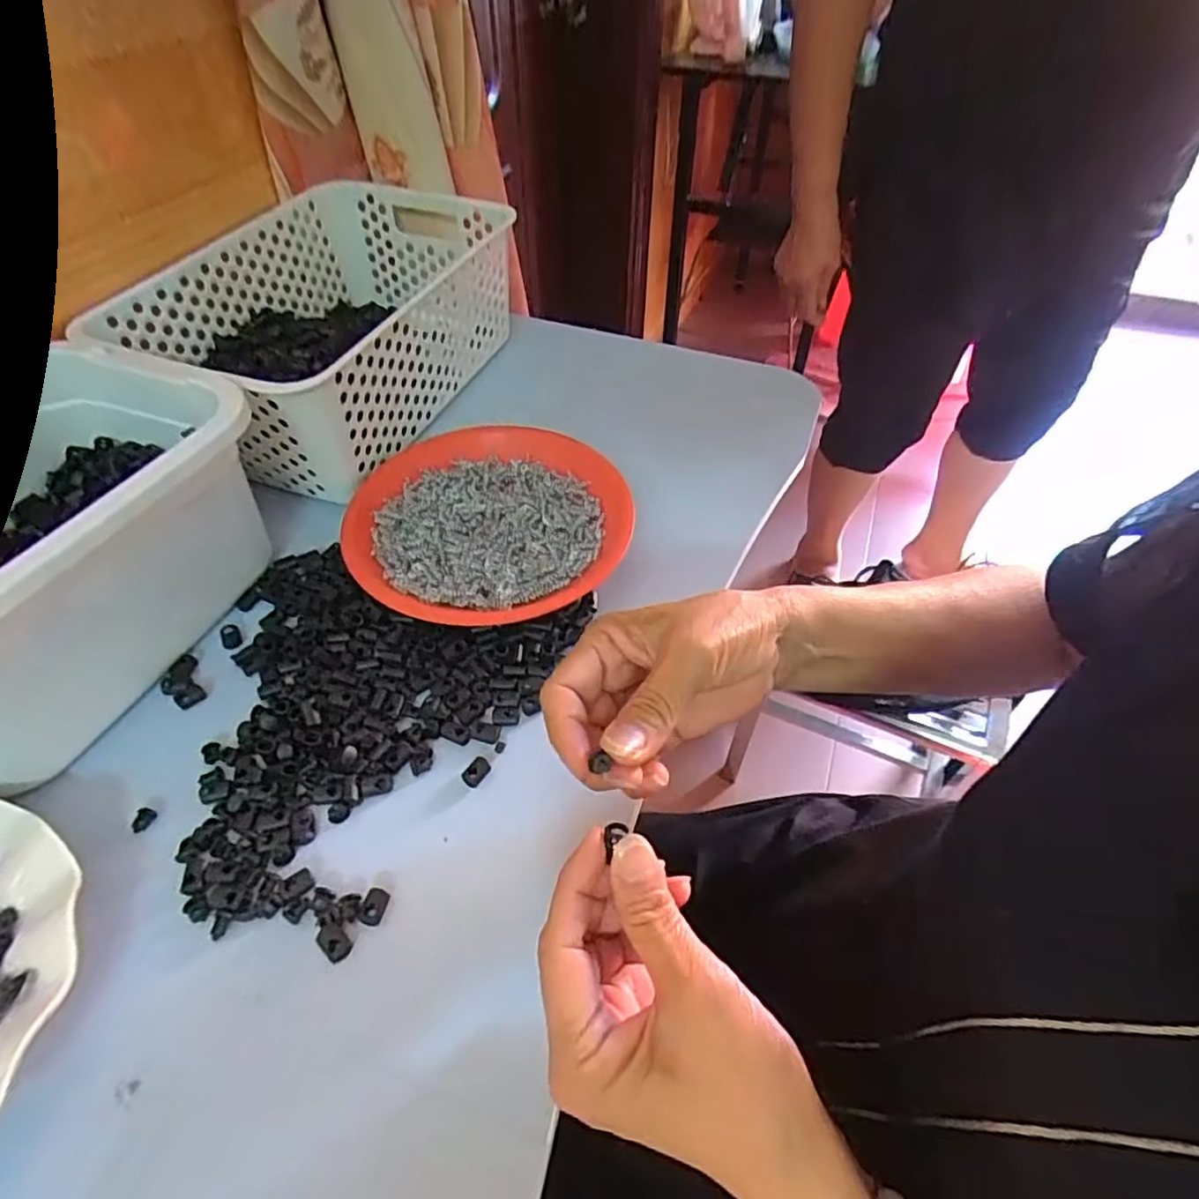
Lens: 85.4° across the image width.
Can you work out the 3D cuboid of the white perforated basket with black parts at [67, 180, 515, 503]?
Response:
[{"bbox_3d":[-0.220,-0.229,0.543,0.213,0.103,0.307,22,53,17],"label":"white perforated basket with black parts"}]

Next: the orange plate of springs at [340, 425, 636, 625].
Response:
[{"bbox_3d":[-0.078,-0.058,0.464,0.193,0.020,0.178,1,50,-1],"label":"orange plate of springs"}]

